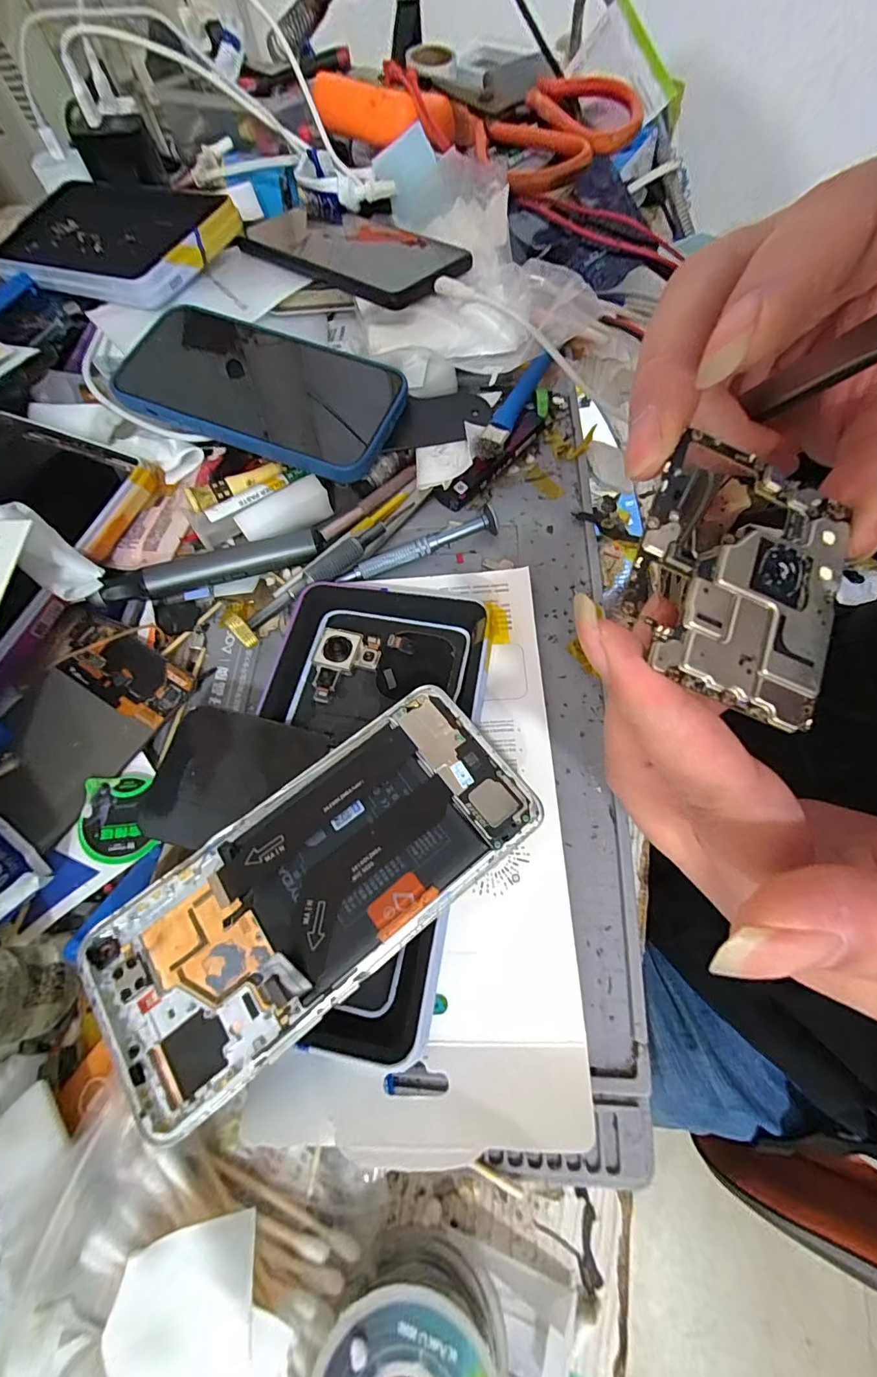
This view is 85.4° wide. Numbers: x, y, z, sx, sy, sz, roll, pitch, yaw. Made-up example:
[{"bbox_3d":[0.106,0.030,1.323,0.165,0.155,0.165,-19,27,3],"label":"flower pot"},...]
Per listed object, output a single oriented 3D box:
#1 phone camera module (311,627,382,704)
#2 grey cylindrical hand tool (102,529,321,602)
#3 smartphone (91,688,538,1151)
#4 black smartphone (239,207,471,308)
[{"bbox_3d":[-0.044,-0.011,0.224,0.031,0.006,0.035,4,66,7],"label":"phone camera module"},{"bbox_3d":[-0.123,-0.069,0.263,0.115,0.011,0.018,-18,65,-3],"label":"grey cylindrical hand tool"},{"bbox_3d":[-0.045,0.070,0.174,0.164,0.009,0.073,-36,69,-9],"label":"smartphone"},{"bbox_3d":[-0.063,-0.303,0.331,0.175,0.015,0.088,36,67,22],"label":"black smartphone"}]

